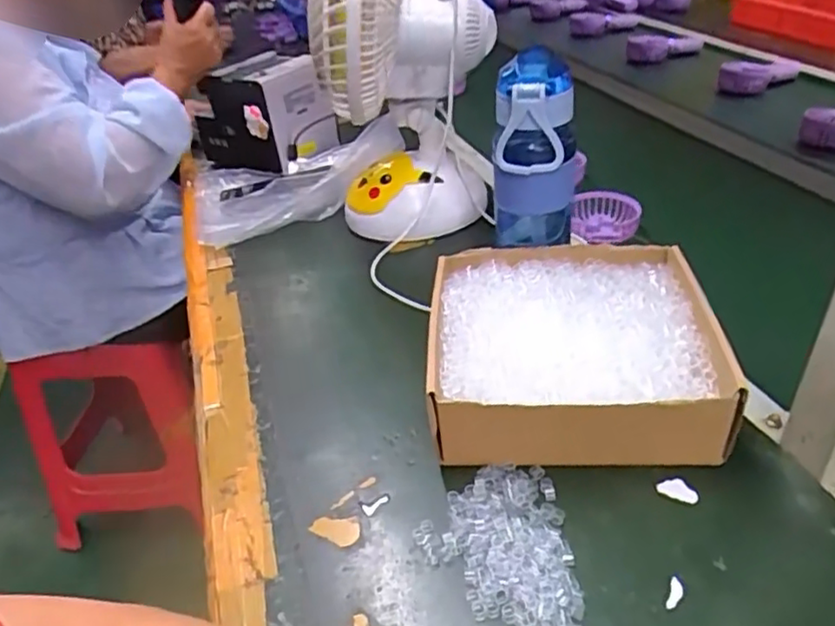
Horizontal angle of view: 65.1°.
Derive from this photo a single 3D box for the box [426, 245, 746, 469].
[{"bbox_3d":[0.121,0.027,0.534,0.211,0.069,0.204,-2,35,5],"label":"box"}]

